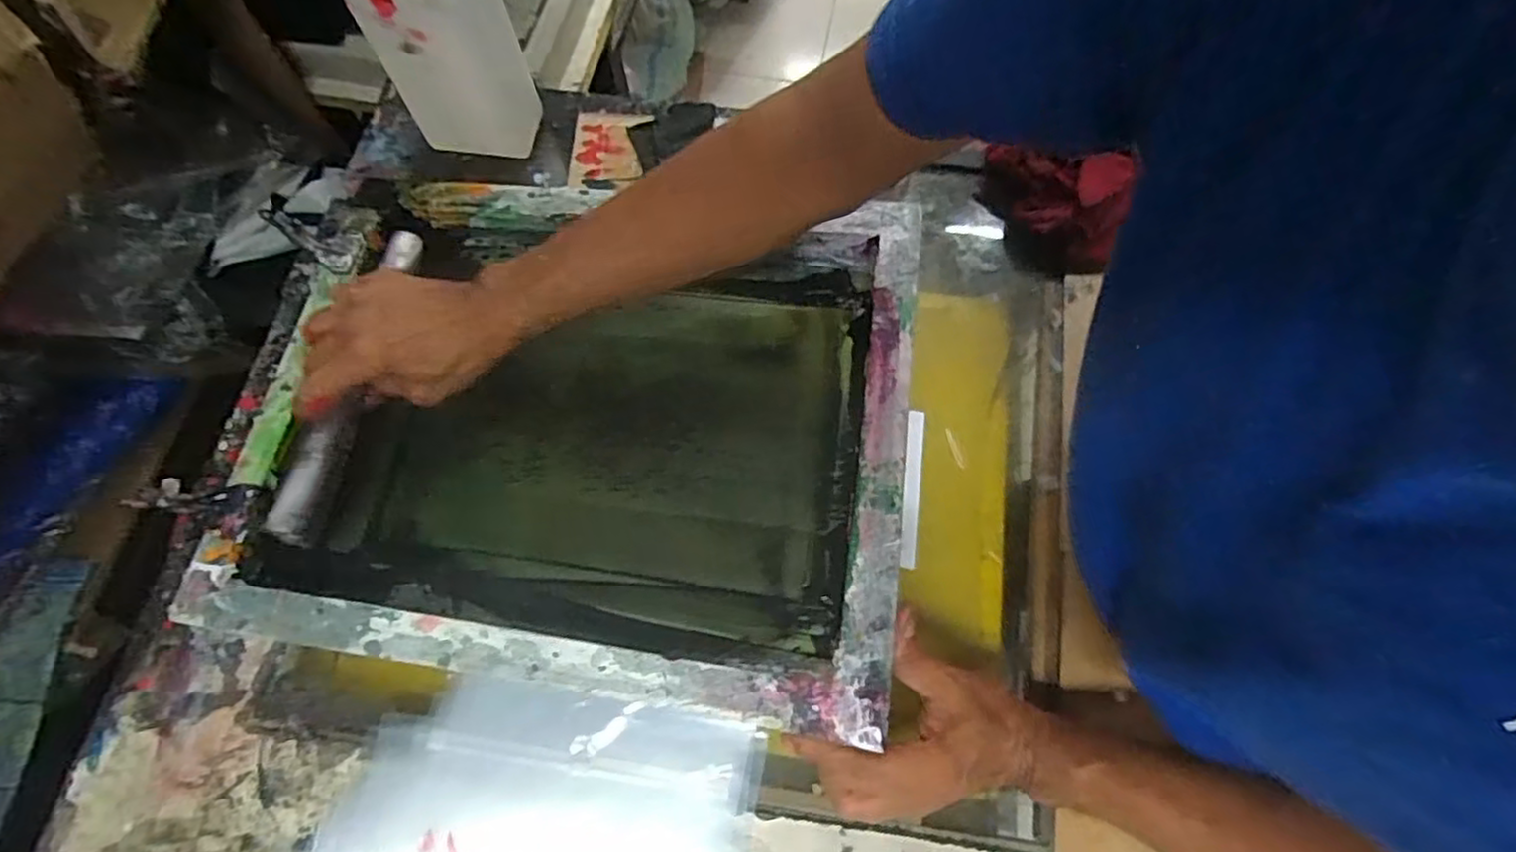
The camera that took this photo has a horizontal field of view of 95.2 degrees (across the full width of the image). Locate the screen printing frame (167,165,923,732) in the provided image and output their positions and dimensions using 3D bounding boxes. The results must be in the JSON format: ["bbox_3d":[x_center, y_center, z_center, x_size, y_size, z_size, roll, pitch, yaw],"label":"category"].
[{"bbox_3d":[-0.118,-0.021,0.485,0.436,0.051,0.375,6,69,10],"label":"screen printing frame"}]

